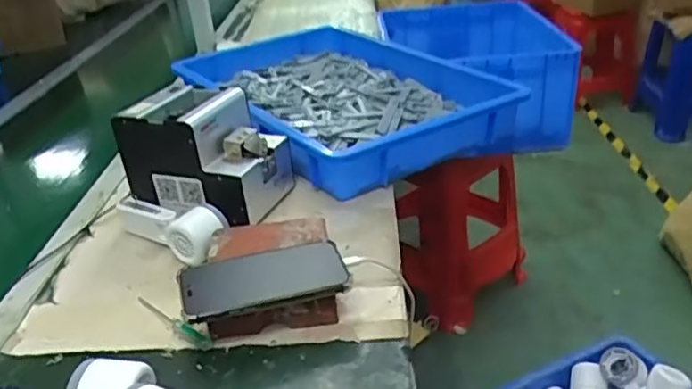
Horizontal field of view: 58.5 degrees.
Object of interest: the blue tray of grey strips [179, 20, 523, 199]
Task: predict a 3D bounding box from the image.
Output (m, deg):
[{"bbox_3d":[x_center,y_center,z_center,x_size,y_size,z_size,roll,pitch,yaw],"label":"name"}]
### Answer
[{"bbox_3d":[-0.027,-0.165,1.031,0.369,0.099,0.512,-22,34,-30],"label":"blue tray of grey strips"}]

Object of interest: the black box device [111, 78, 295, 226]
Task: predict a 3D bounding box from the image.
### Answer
[{"bbox_3d":[-0.174,-0.060,0.806,0.175,0.125,0.148,14,33,28],"label":"black box device"}]

